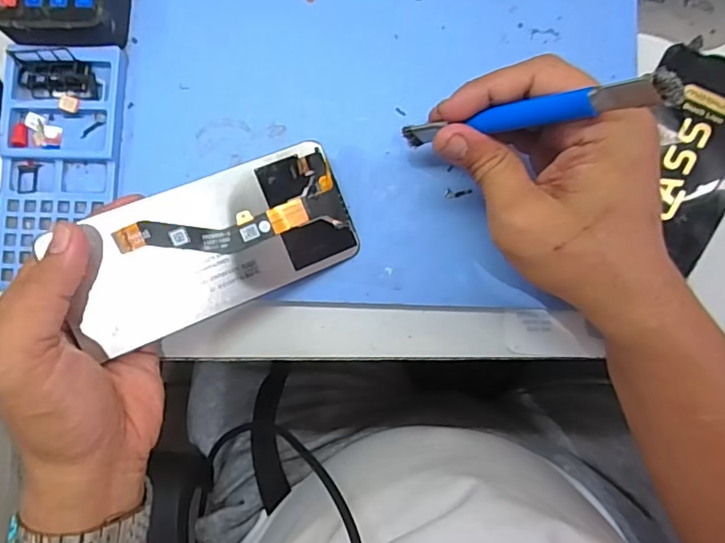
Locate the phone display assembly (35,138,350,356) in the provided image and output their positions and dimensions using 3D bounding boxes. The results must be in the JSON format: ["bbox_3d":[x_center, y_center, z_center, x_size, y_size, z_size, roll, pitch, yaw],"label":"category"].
[{"bbox_3d":[-0.079,-0.016,0.300,0.147,0.009,0.071,-24,97,-18],"label":"phone display assembly"}]

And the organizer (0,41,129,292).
[{"bbox_3d":[-0.184,-0.065,0.332,0.070,0.014,0.138,2,85,2],"label":"organizer"}]

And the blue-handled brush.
[{"bbox_3d":[0.069,-0.070,0.247,0.012,0.135,0.009,13,84,-40],"label":"blue-handled brush"}]

